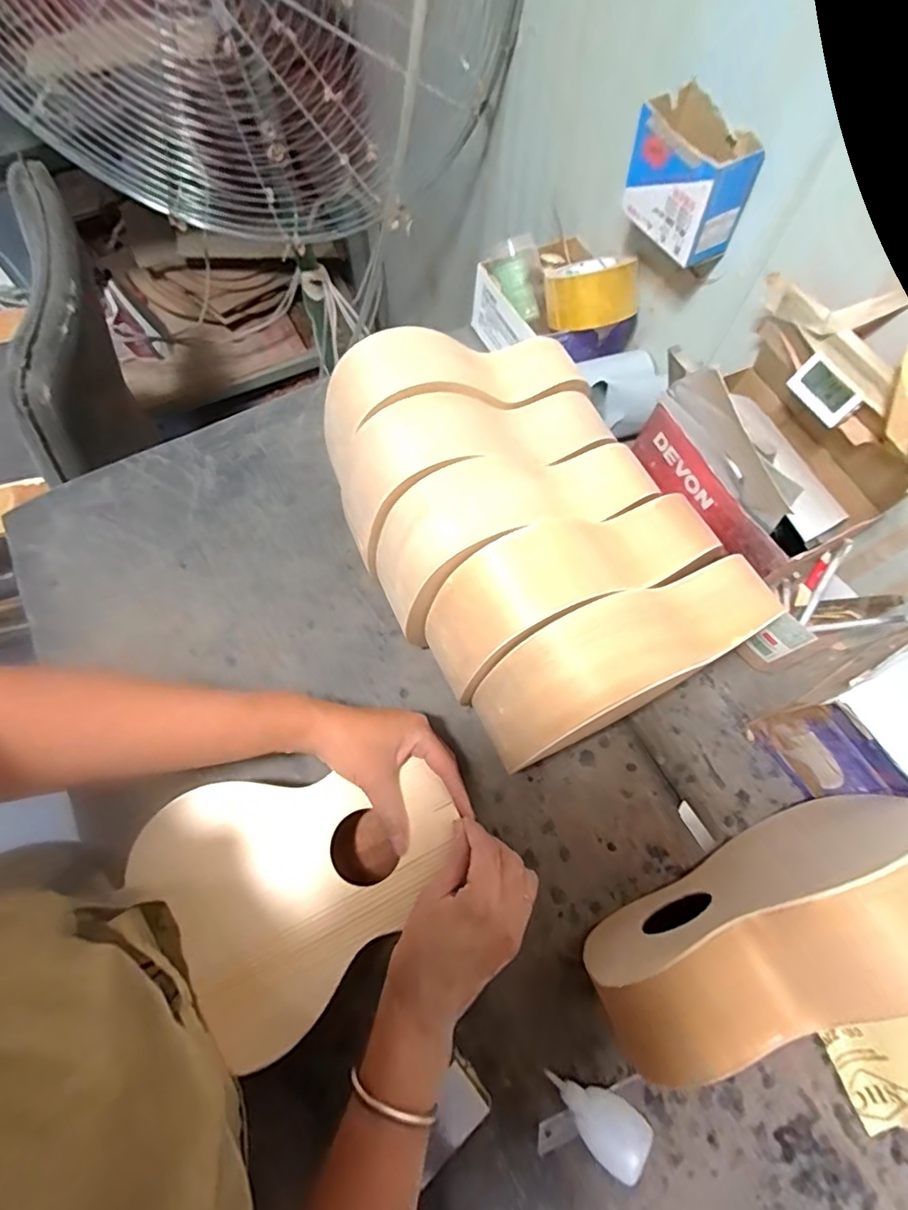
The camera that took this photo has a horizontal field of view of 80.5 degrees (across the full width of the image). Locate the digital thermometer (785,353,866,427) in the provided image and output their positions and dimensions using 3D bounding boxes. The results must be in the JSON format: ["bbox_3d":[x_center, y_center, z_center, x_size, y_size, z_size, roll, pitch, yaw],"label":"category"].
[{"bbox_3d":[0.314,-0.181,0.452,0.015,0.035,0.056,-17,68,-29],"label":"digital thermometer"}]

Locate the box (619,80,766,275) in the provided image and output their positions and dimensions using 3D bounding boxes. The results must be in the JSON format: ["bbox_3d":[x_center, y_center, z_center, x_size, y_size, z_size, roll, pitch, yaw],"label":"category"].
[{"bbox_3d":[0.216,-0.392,0.501,0.060,0.093,0.112,-26,71,-10],"label":"box"}]

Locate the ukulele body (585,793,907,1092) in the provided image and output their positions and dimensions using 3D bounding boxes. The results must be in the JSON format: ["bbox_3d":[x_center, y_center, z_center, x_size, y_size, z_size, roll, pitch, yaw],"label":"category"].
[{"bbox_3d":[0.229,0.237,0.391,0.260,0.209,0.070,-26,71,-10],"label":"ukulele body"}]

